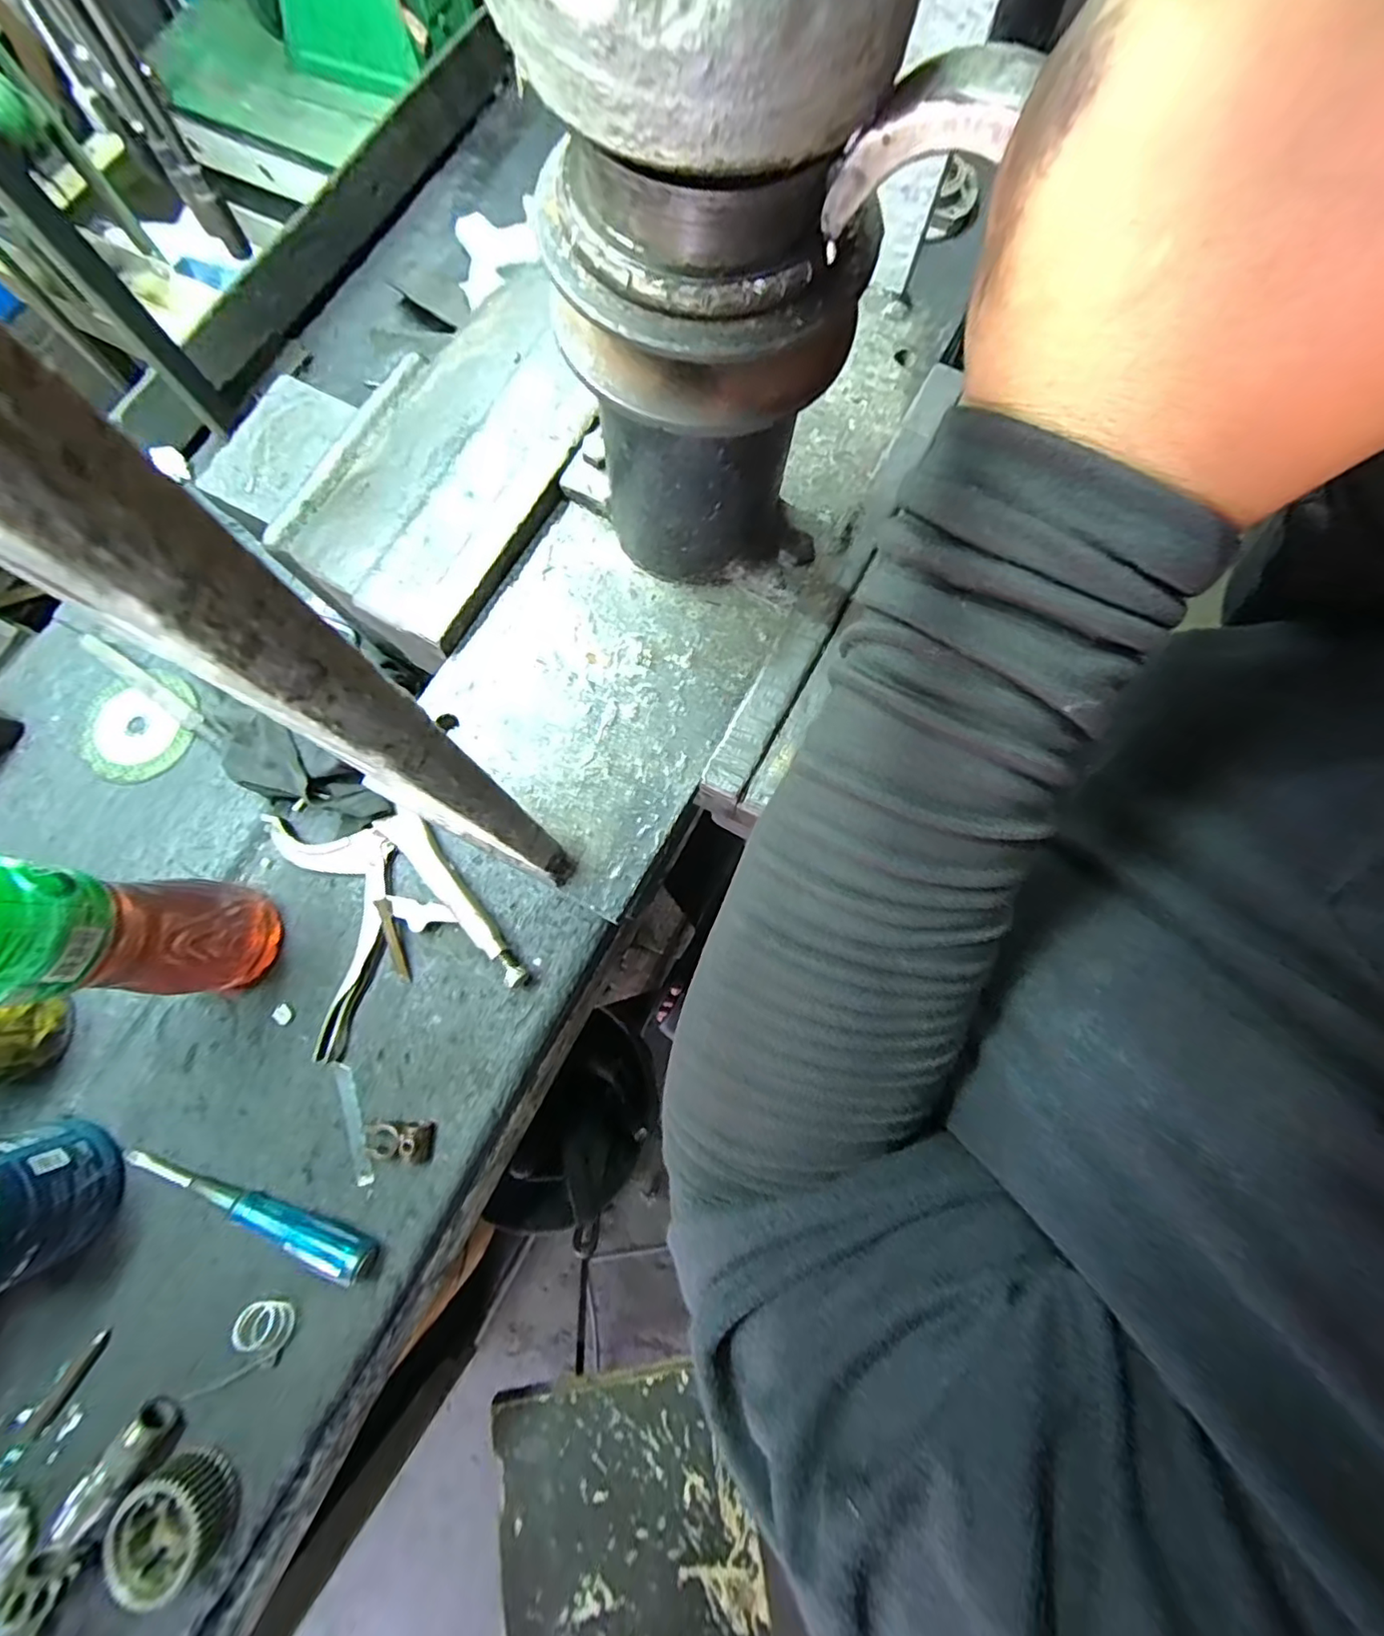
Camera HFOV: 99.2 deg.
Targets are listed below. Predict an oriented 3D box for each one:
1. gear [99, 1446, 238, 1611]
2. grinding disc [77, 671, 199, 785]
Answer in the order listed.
[{"bbox_3d":[-0.327,0.443,0.368,0.060,0.036,0.055,0,77,1],"label":"gear"},{"bbox_3d":[-0.472,-0.079,0.501,0.095,0.006,0.100,0,82,3],"label":"grinding disc"}]

